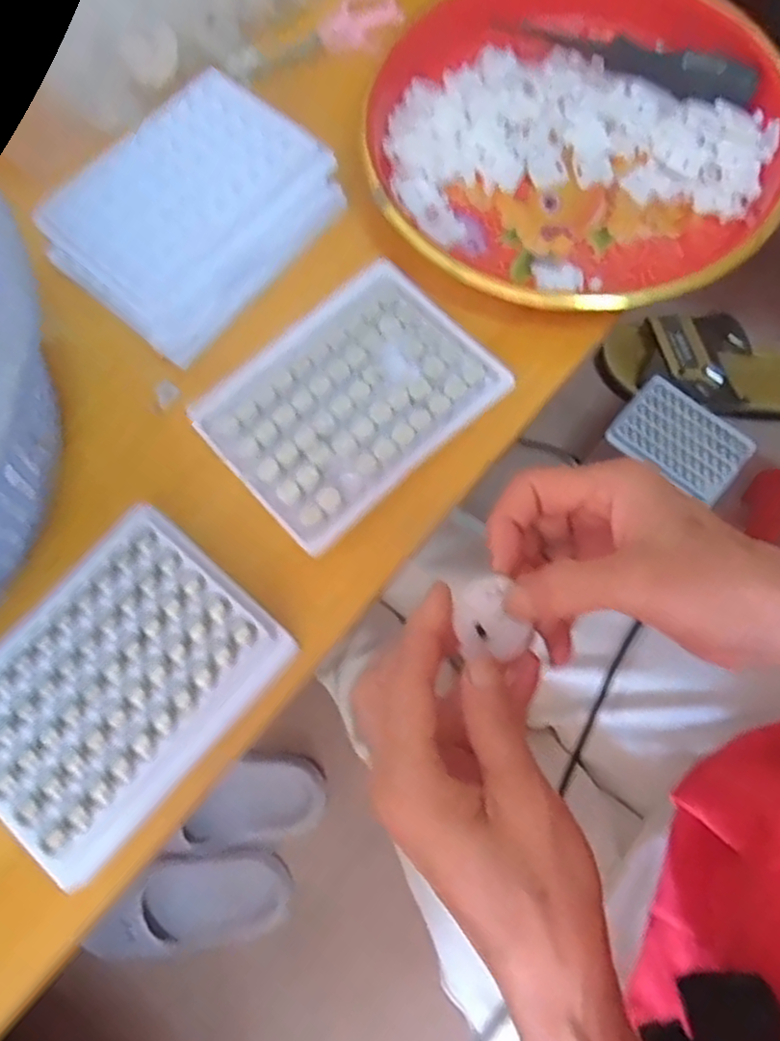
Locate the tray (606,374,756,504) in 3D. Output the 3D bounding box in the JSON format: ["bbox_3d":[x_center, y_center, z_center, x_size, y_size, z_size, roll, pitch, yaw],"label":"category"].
[{"bbox_3d":[0.313,-0.087,0.749,0.132,0.012,0.092,39,78,12],"label":"tray"}]

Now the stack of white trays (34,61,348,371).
[{"bbox_3d":[-0.101,-0.159,0.358,0.109,0.028,0.131,39,78,12],"label":"stack of white trays"}]

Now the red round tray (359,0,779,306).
[{"bbox_3d":[0.093,-0.205,0.370,0.215,0.030,0.207,-1,74,2],"label":"red round tray"}]

